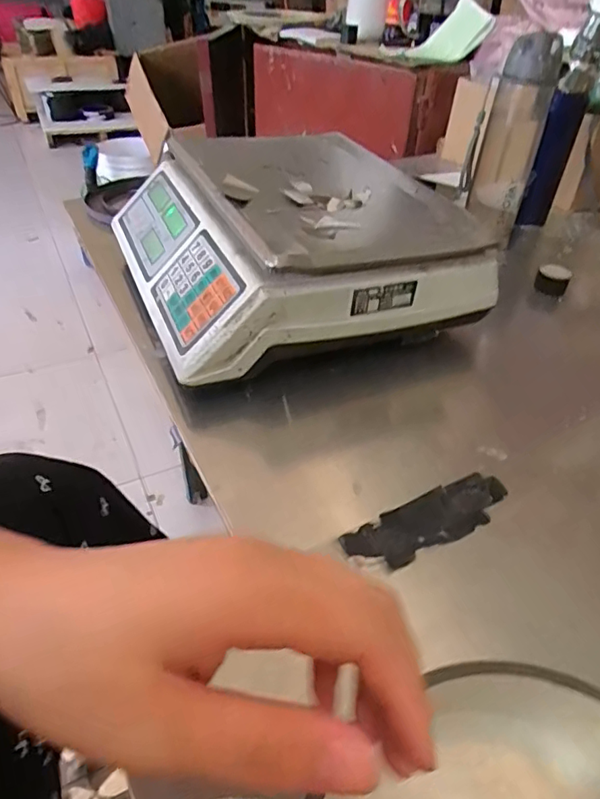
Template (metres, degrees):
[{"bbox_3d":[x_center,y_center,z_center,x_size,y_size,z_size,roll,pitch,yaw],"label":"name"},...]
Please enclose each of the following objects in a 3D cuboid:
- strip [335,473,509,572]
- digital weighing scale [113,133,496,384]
[{"bbox_3d":[0.092,0.083,0.365,0.130,0.004,0.041,-18,43,-21],"label":"strip"},{"bbox_3d":[-0.017,-0.174,0.559,0.312,0.114,0.317,-16,43,-18],"label":"digital weighing scale"}]

